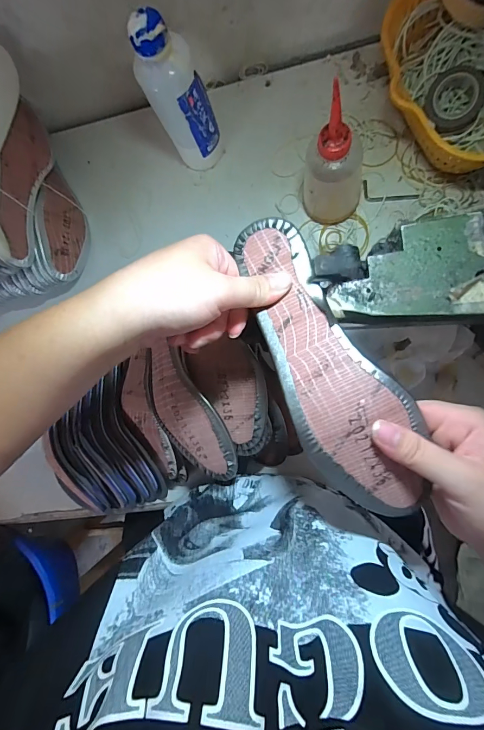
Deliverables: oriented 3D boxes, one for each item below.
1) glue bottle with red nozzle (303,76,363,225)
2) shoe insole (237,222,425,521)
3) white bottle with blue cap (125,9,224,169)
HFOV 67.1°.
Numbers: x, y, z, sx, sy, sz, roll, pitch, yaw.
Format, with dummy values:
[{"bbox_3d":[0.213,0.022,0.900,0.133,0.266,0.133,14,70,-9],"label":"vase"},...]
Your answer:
[{"bbox_3d":[0.094,-0.204,0.370,0.065,0.149,0.059,6,89,10],"label":"glue bottle with red nozzle"},{"bbox_3d":[0.060,0.001,0.254,0.072,0.028,0.223,-25,84,8],"label":"shoe insole"},{"bbox_3d":[-0.064,-0.272,0.387,0.045,0.175,0.051,40,95,9],"label":"white bottle with blue cap"}]

